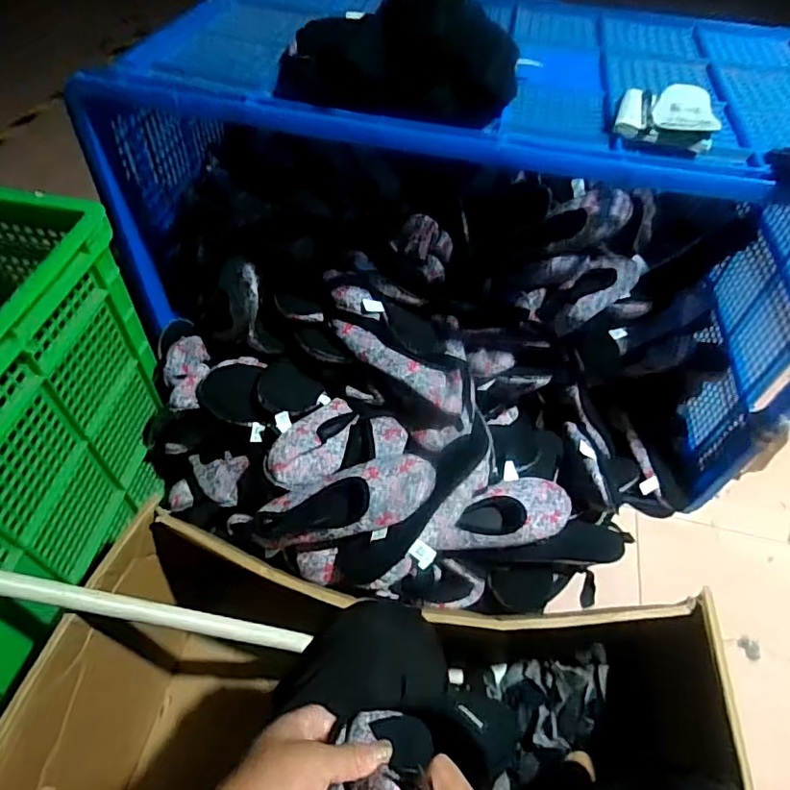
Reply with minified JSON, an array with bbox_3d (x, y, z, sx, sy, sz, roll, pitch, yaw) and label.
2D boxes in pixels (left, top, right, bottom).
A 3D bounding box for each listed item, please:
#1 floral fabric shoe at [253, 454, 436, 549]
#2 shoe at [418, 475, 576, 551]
[{"bbox_3d":[-0.070,0.138,0.714,0.246,0.061,0.099,-19,51,15],"label":"floral fabric shoe"},{"bbox_3d":[0.137,0.152,0.738,0.216,0.051,0.095,-6,53,-8],"label":"shoe"}]

